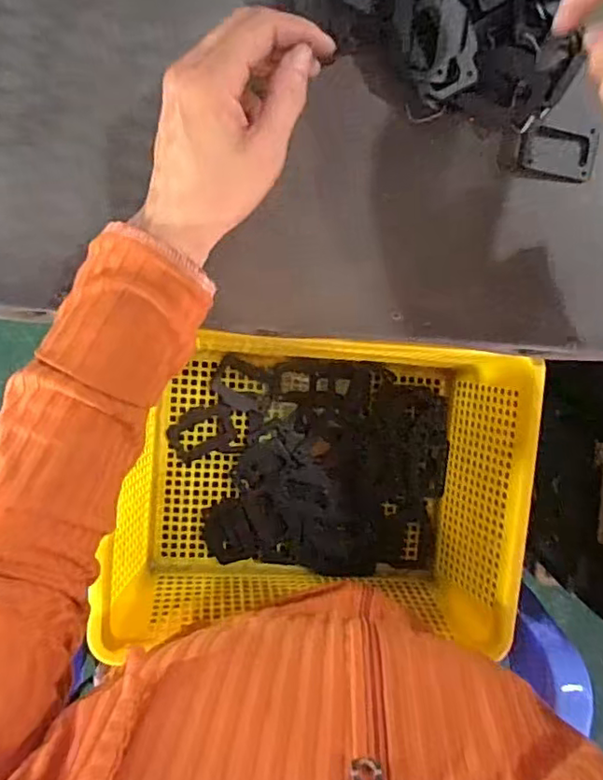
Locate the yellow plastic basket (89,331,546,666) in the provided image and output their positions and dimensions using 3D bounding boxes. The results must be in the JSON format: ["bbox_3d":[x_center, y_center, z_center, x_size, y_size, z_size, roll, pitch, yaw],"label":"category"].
[{"bbox_3d":[0.012,0.075,0.457,0.296,0.104,0.209,3,96,-6],"label":"yellow plastic basket"}]

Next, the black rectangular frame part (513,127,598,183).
[{"bbox_3d":[0.153,-0.143,0.355,0.050,0.010,0.031,3,98,-7],"label":"black rectangular frame part"}]

